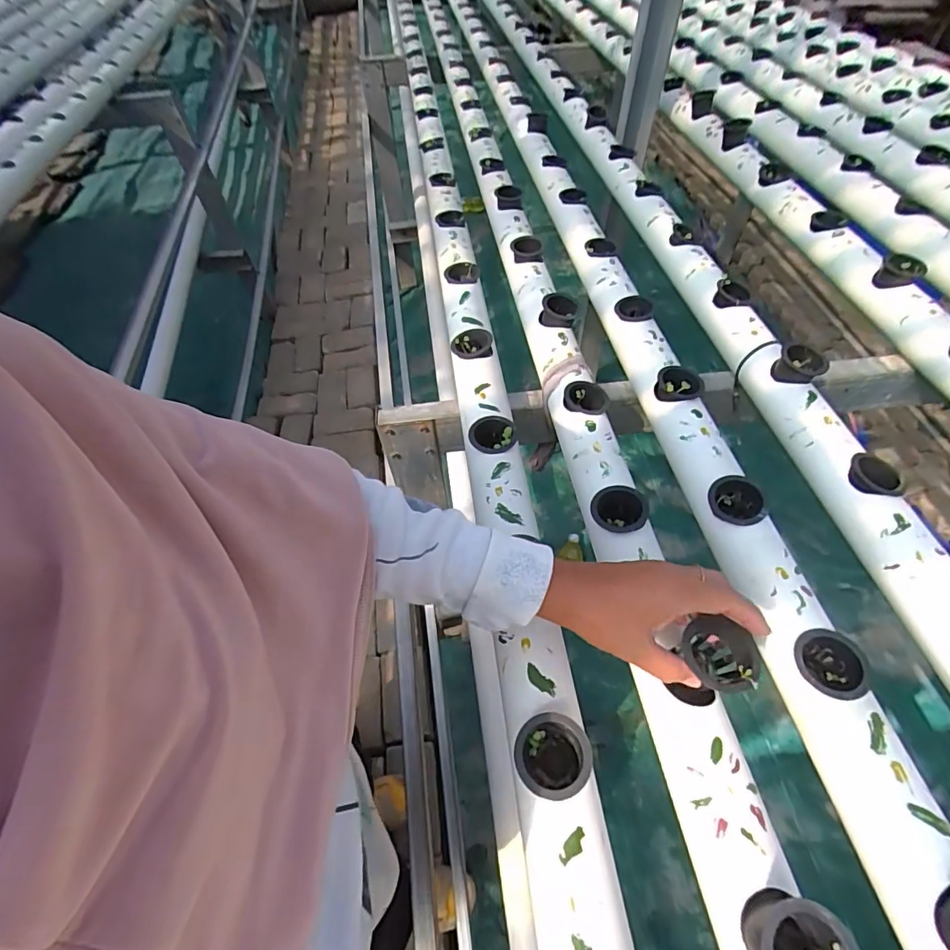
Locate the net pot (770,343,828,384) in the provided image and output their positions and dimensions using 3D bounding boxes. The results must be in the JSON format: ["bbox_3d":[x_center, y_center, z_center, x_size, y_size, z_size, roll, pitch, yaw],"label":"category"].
[{"bbox_3d":[0.367,-0.125,0.554,0.044,0.031,0.043,-1,55,1],"label":"net pot"}]

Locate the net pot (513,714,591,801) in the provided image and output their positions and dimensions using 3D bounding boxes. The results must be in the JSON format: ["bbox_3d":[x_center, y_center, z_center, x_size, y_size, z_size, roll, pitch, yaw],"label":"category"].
[{"bbox_3d":[0.054,0.210,0.358,0.049,0.068,0.049,-1,55,1],"label":"net pot"}]

